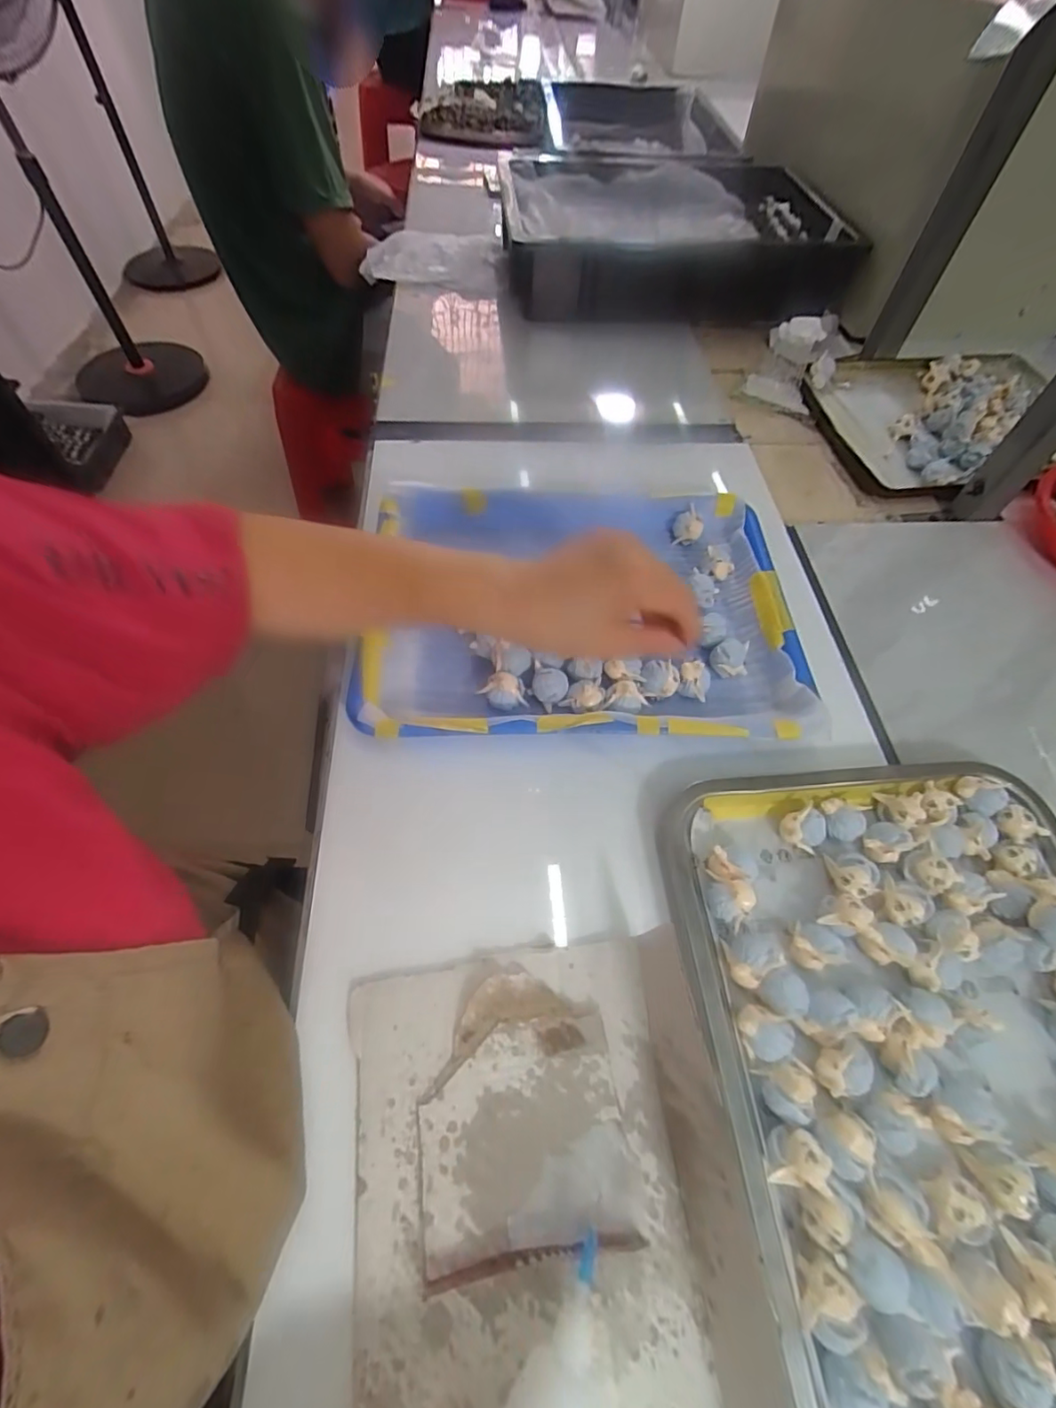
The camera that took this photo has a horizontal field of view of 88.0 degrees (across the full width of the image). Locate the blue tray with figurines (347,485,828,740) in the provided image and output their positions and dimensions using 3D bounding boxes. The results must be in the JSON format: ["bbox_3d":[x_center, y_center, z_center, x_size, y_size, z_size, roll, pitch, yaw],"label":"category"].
[{"bbox_3d":[0.042,-0.087,0.445,0.328,0.033,0.261,0,58,-3],"label":"blue tray with figurines"}]

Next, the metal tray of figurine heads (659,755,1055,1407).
[{"bbox_3d":[0.218,0.191,0.278,0.264,0.037,0.344,-3,59,-5],"label":"metal tray of figurine heads"}]

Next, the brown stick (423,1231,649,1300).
[{"bbox_3d":[0.005,0.253,0.248,0.100,0.010,0.008,-6,59,-7],"label":"brown stick"}]

